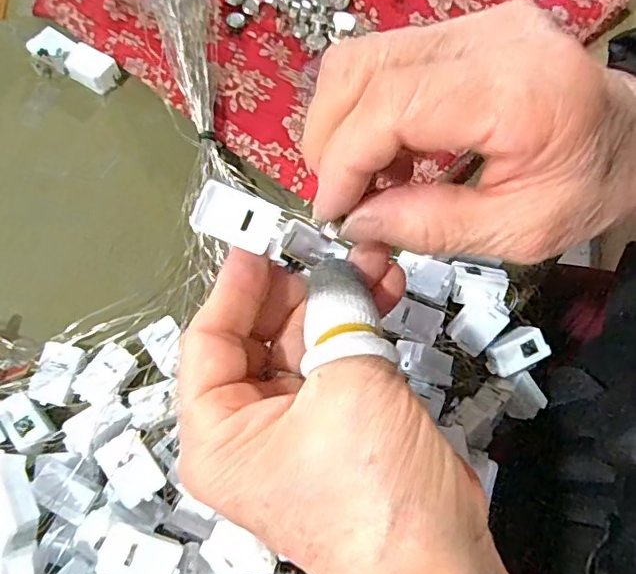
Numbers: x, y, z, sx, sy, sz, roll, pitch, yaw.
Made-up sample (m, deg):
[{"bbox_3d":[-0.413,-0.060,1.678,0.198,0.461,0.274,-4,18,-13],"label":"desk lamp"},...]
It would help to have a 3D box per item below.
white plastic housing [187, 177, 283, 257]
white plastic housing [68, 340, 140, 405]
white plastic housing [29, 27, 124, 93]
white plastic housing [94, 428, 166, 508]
[{"bbox_3d":[-0.027,-0.023,0.188,0.029,0.004,0.018,21,82,-7],"label":"white plastic housing"},{"bbox_3d":[-0.096,0.039,0.252,0.019,0.007,0.027,31,74,9],"label":"white plastic housing"},{"bbox_3d":[-0.140,-0.127,0.314,0.054,0.009,0.026,30,74,9],"label":"white plastic housing"},{"bbox_3d":[-0.075,0.072,0.222,0.017,0.006,0.027,-33,75,-11],"label":"white plastic housing"}]

